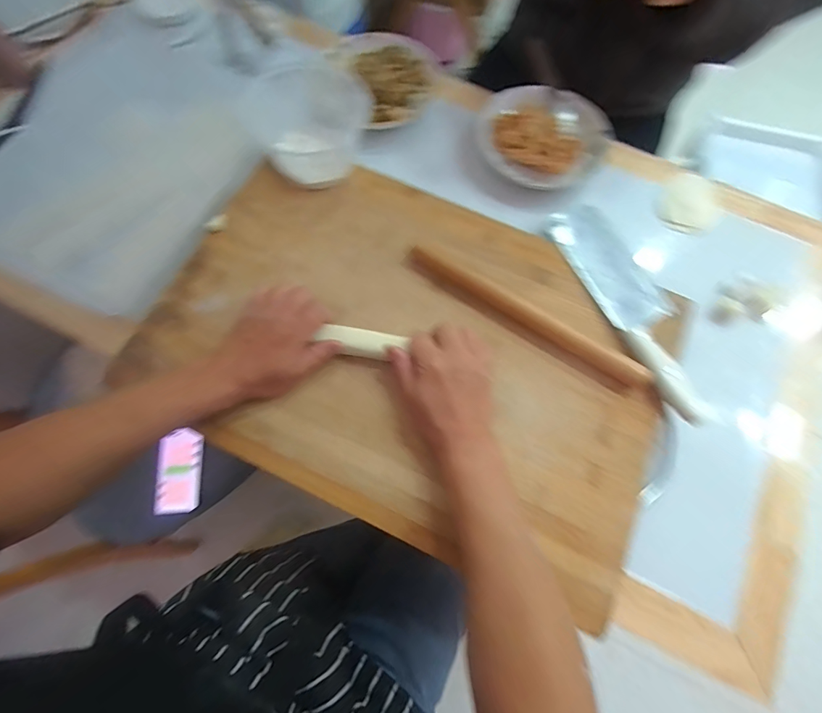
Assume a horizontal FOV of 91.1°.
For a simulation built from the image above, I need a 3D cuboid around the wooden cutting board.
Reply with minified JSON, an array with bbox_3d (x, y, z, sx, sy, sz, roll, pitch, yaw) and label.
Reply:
[{"bbox_3d":[0.004,-0.020,0.454,0.549,0.025,0.380,24,73,6],"label":"wooden cutting board"}]

